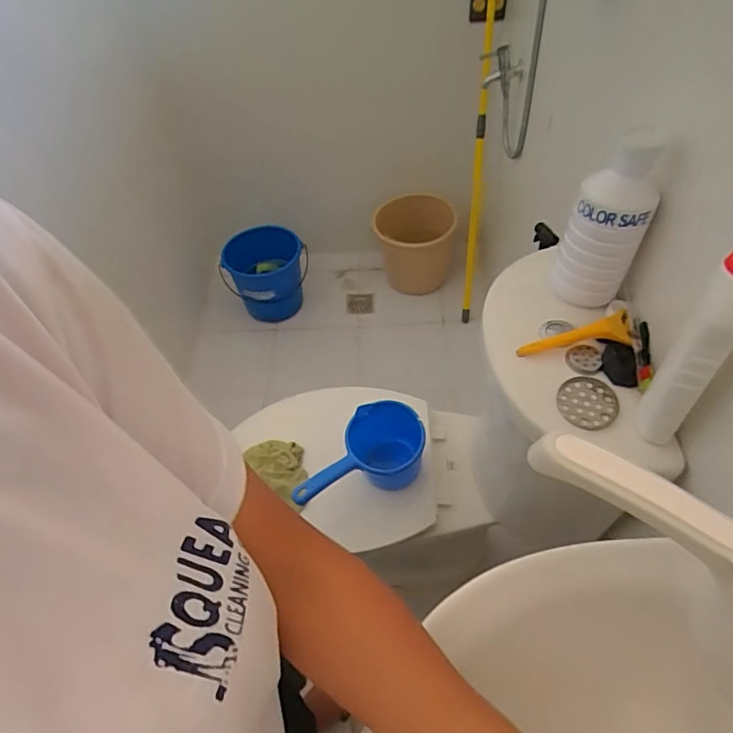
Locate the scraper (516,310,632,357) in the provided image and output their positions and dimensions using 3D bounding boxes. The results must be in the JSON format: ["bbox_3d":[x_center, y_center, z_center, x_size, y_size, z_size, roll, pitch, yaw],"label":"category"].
[{"bbox_3d":[0.282,-0.041,0.669,0.162,0.029,0.048,-14,52,-6],"label":"scraper"}]

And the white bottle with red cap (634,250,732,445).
[{"bbox_3d":[0.327,-0.015,0.498,0.050,0.248,0.059,-31,56,-17],"label":"white bottle with red cap"}]

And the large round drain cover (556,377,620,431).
[{"bbox_3d":[0.277,0.046,0.636,0.069,0.007,0.065,-7,67,17],"label":"large round drain cover"}]

